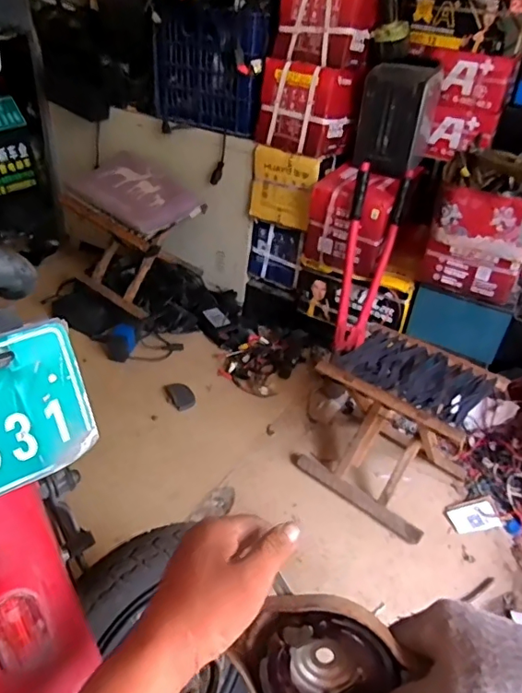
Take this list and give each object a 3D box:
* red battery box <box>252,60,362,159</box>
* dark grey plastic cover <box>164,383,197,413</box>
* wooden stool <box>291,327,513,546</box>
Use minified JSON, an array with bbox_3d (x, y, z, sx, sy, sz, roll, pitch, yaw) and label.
[{"bbox_3d":[0.118,-0.613,1.313,0.209,0.192,0.153,25,39,24],"label":"red battery box"},{"bbox_3d":[-0.207,0.127,1.330,0.068,0.013,0.093,-11,39,-23],"label":"dark grey plastic cover"},{"bbox_3d":[0.287,0.166,1.103,0.298,0.295,0.268,30,41,30],"label":"wooden stool"}]

